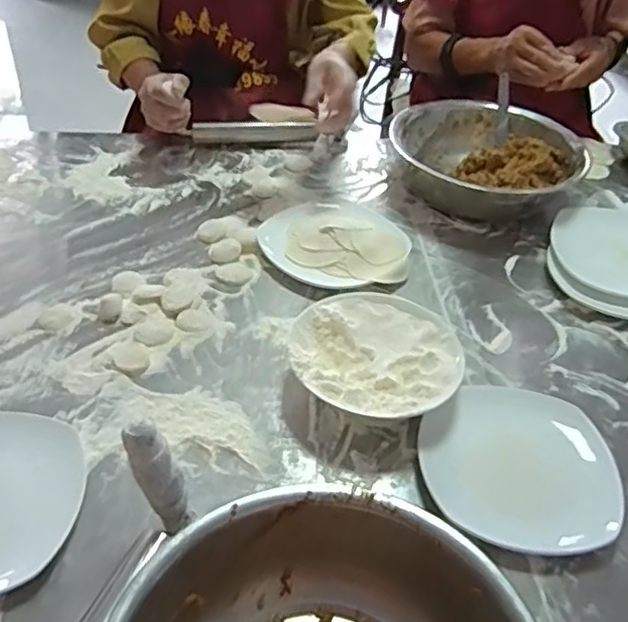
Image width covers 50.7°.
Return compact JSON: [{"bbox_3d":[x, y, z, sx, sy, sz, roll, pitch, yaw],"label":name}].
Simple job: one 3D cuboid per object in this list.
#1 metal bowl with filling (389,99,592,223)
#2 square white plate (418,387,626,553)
[{"bbox_3d":[0.257,-0.230,1.017,0.233,0.075,0.271,-31,53,-32],"label":"metal bowl with filling"},{"bbox_3d":[0.189,0.141,0.625,0.173,0.017,0.177,3,44,-1],"label":"square white plate"}]

